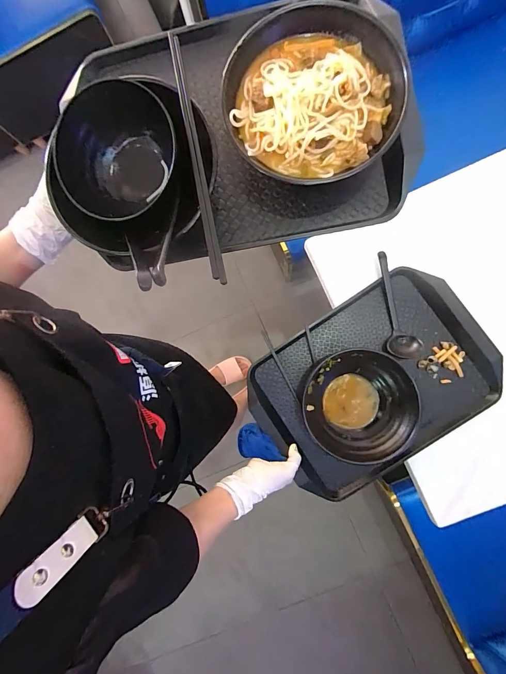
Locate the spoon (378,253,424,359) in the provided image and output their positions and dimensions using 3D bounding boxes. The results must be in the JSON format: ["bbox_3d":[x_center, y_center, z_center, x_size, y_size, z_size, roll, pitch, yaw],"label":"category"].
[{"bbox_3d":[0.274,-0.060,0.596,0.050,0.032,0.202,-3,76,0],"label":"spoon"}]

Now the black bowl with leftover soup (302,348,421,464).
[{"bbox_3d":[0.185,0.121,0.554,0.188,0.078,0.182,0,76,1],"label":"black bowl with leftover soup"}]

